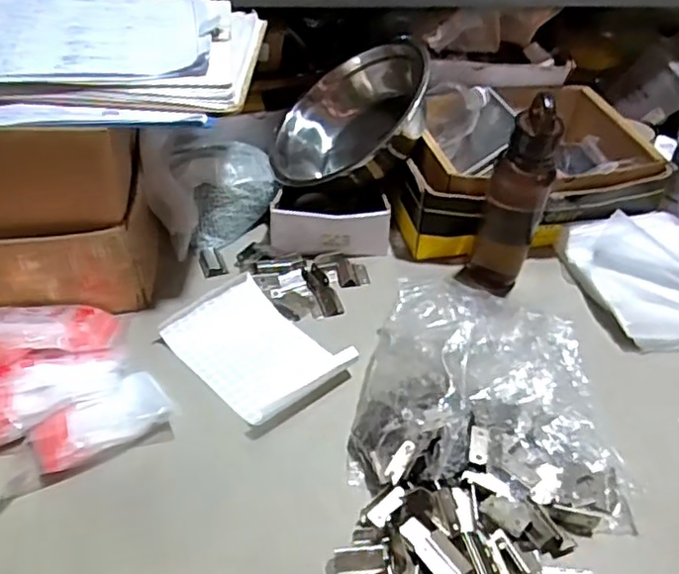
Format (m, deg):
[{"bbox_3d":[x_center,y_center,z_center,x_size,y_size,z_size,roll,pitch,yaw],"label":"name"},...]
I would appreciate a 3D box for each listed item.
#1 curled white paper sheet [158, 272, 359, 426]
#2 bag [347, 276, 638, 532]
[{"bbox_3d":[-0.096,0.064,0.701,0.125,0.027,0.180,-31,51,-32],"label":"curled white paper sheet"},{"bbox_3d":[0.148,0.100,0.624,0.252,0.085,0.235,7,41,5],"label":"bag"}]

